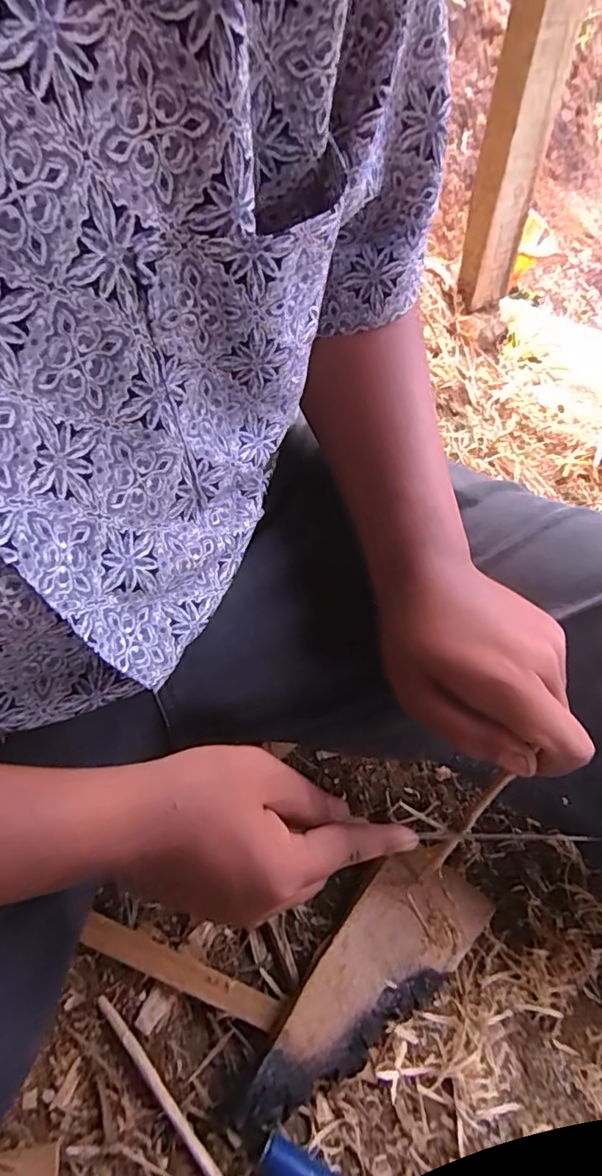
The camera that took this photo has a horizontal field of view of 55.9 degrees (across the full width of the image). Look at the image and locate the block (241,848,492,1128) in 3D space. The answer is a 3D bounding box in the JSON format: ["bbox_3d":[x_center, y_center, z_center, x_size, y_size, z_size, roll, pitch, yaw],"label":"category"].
[{"bbox_3d":[0.044,0.267,0.389,0.199,0.024,0.074,-37,59,-25],"label":"block"}]

